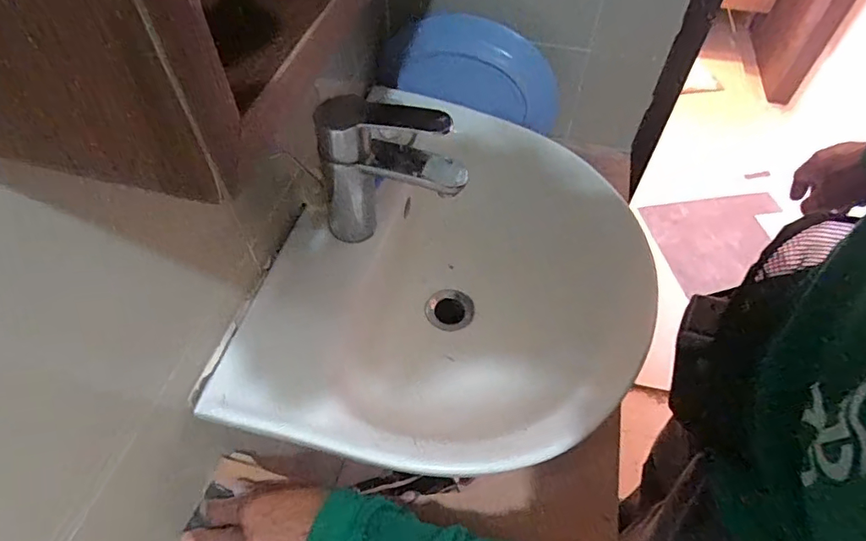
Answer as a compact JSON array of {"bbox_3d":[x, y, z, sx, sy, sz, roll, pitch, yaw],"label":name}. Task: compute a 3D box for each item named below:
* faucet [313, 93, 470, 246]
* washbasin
[{"bbox_3d":[-0.040,-0.091,0.487,0.139,0.161,0.051,5,54,3],"label":"faucet"},{"bbox_3d":[0.036,0.012,0.583,0.375,0.144,0.466,12,54,8],"label":"washbasin"}]

